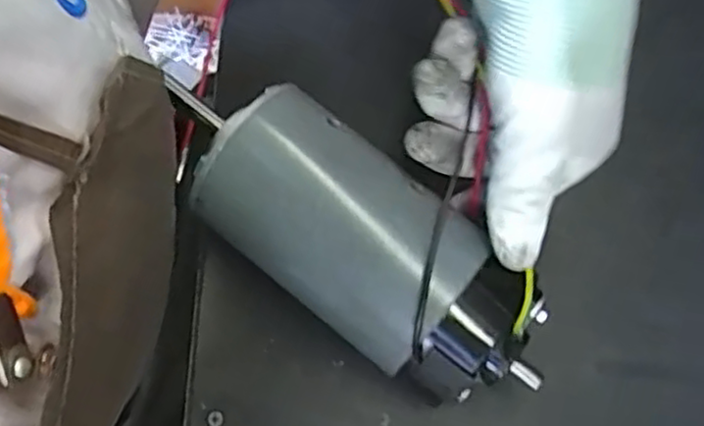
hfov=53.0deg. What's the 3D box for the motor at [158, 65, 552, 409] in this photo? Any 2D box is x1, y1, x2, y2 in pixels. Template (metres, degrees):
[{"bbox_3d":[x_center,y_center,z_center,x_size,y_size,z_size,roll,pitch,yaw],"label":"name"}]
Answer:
[{"bbox_3d":[-0.003,0.011,0.342,0.197,0.068,0.076,39,79,10],"label":"motor"}]

